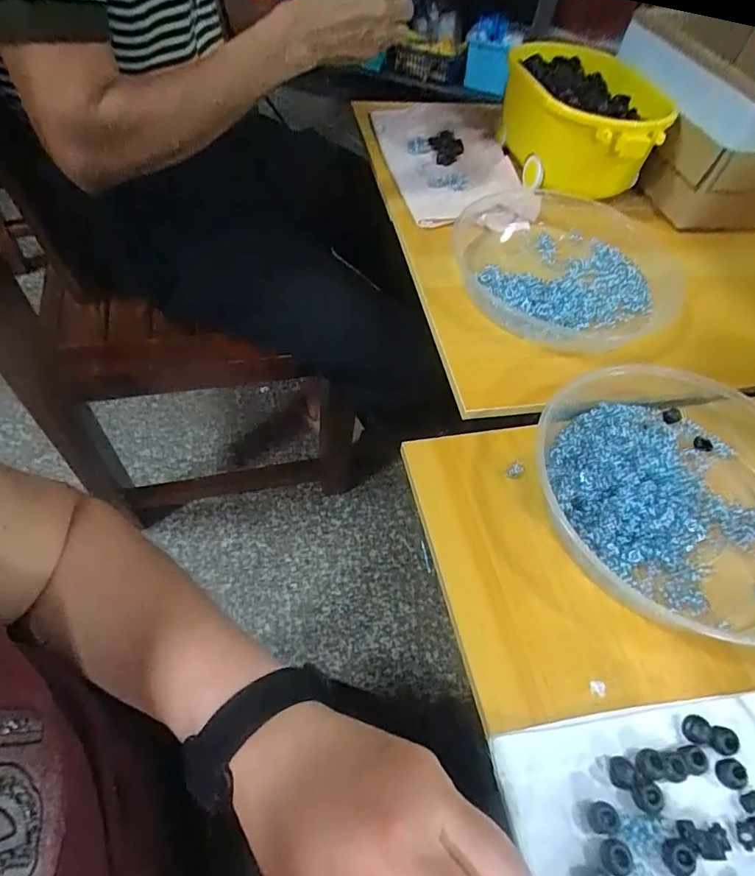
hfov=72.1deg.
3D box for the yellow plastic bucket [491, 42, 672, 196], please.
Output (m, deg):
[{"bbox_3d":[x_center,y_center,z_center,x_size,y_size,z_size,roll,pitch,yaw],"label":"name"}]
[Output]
[{"bbox_3d":[0.253,-0.414,0.679,0.173,0.103,0.227,10,55,2],"label":"yellow plastic bucket"}]

